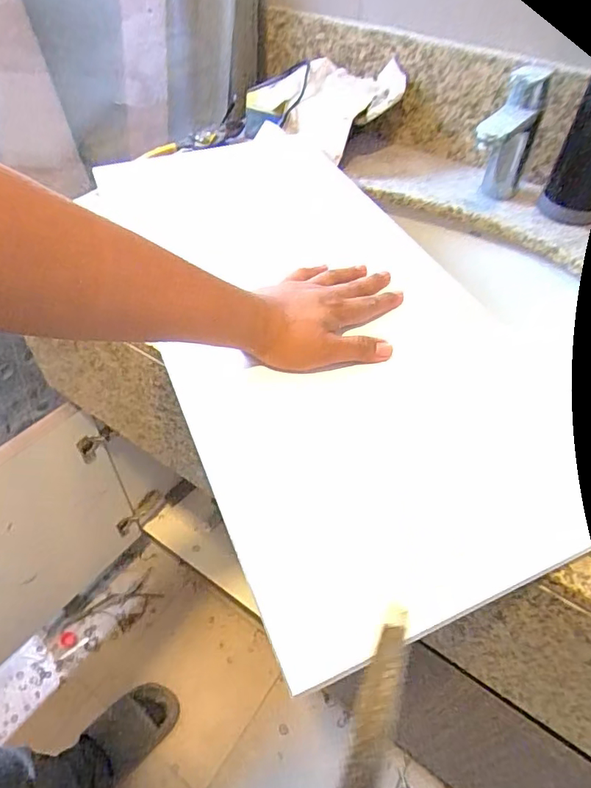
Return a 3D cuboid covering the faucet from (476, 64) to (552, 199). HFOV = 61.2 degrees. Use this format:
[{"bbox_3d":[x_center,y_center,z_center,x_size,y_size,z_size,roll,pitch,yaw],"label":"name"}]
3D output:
[{"bbox_3d":[0.274,-0.319,0.654,0.056,0.154,0.173,24,52,18],"label":"faucet"}]

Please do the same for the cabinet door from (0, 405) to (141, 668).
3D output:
[{"bbox_3d":[-0.485,0.283,0.864,0.035,0.453,0.427,33,56,25],"label":"cabinet door"}]

